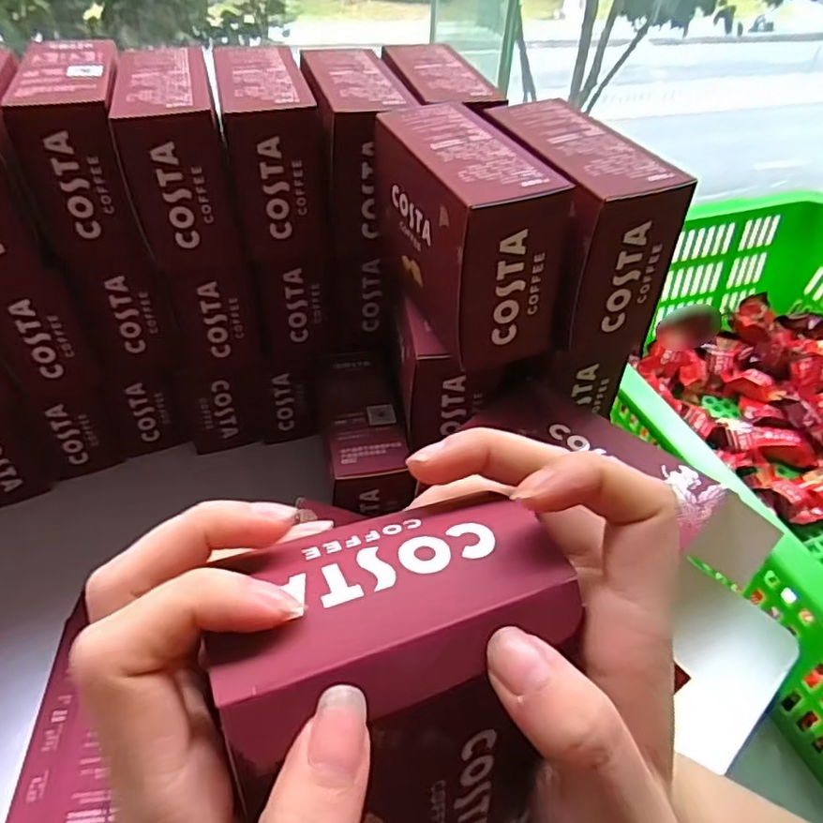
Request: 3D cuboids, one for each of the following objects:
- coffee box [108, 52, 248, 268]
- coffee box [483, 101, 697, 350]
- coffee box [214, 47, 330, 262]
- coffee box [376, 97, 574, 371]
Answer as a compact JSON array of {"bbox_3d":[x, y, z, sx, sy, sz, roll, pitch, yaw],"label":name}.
[{"bbox_3d":[-0.142,-0.153,0.376,0.053,0.097,0.108,-9,44,-13],"label":"coffee box"},{"bbox_3d":[0.084,-0.104,0.337,0.062,0.091,0.119,-10,44,-15],"label":"coffee box"},{"bbox_3d":[-0.091,-0.164,0.393,0.053,0.099,0.107,-9,44,-13],"label":"coffee box"},{"bbox_3d":[0.022,-0.097,0.322,0.059,0.088,0.122,-16,46,-19],"label":"coffee box"}]

